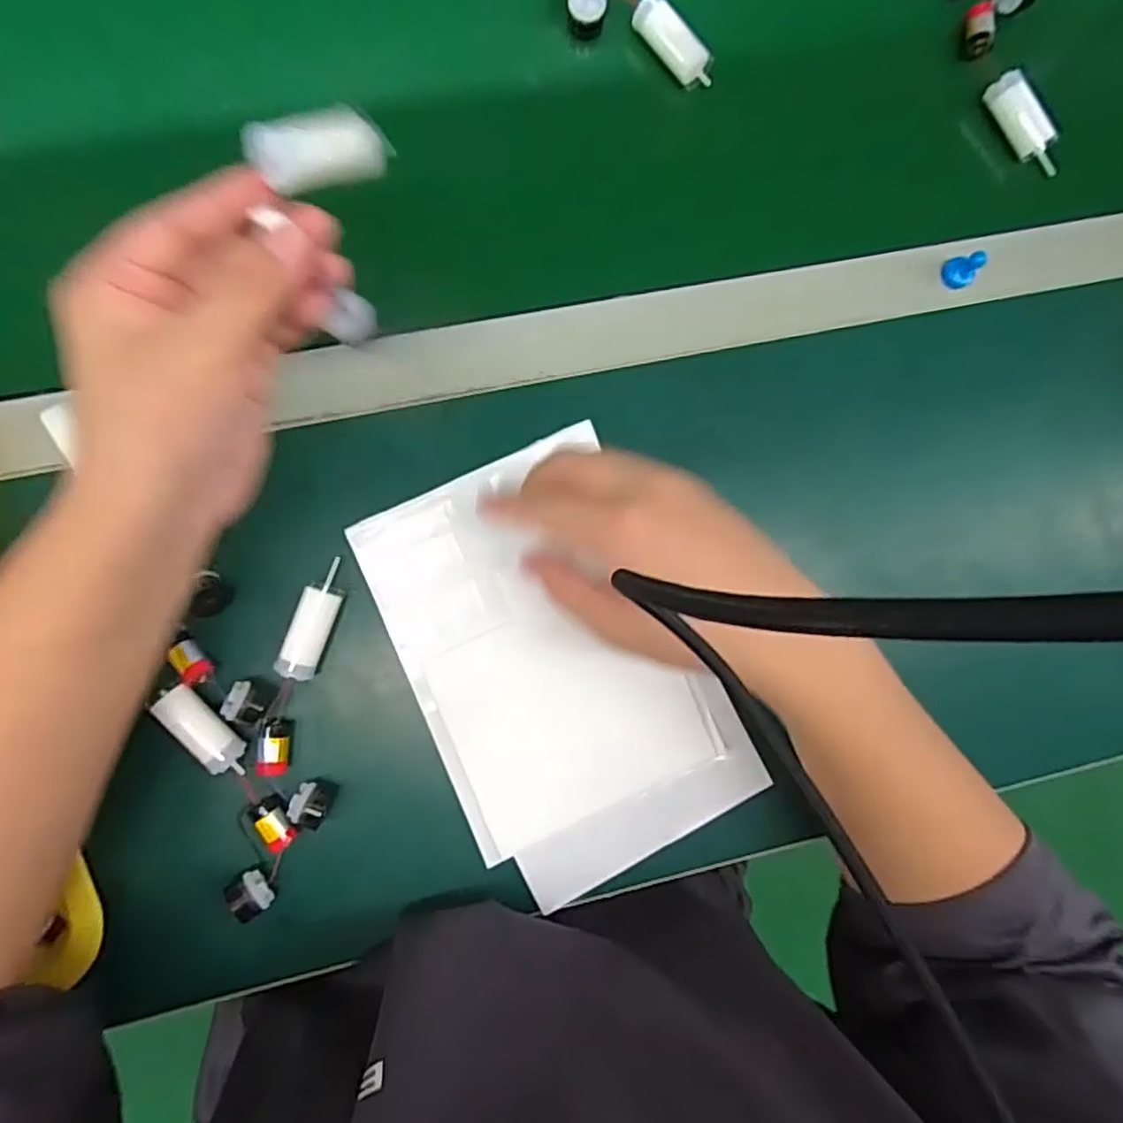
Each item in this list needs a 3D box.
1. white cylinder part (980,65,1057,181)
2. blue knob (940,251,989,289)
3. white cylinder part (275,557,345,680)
[{"bbox_3d":[0.292,-0.273,0.417,0.018,0.018,0.066,-43,97,-6],"label":"white cylinder part"},{"bbox_3d":[0.245,-0.177,0.404,0.014,0.021,0.018,-36,96,-6],"label":"blue knob"},{"bbox_3d":[-0.132,0.031,0.360,0.019,0.015,0.064,20,88,-9],"label":"white cylinder part"}]

